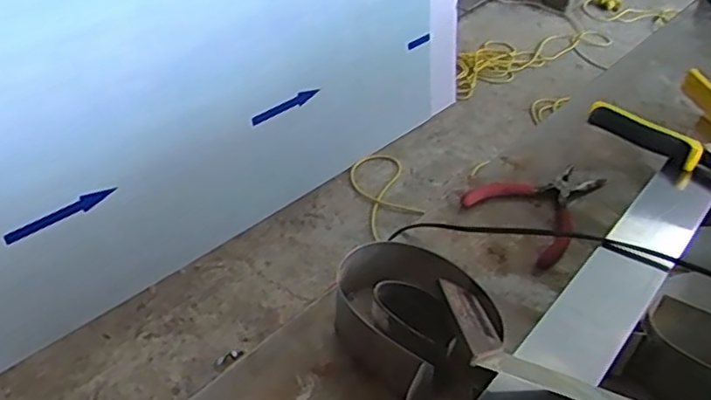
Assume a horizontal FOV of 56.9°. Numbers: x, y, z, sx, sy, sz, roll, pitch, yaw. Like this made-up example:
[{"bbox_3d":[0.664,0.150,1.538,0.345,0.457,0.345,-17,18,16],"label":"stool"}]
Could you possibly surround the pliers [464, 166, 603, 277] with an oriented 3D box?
[{"bbox_3d":[0.190,0.009,0.620,0.149,0.025,0.104,-20,45,-27],"label":"pliers"}]

